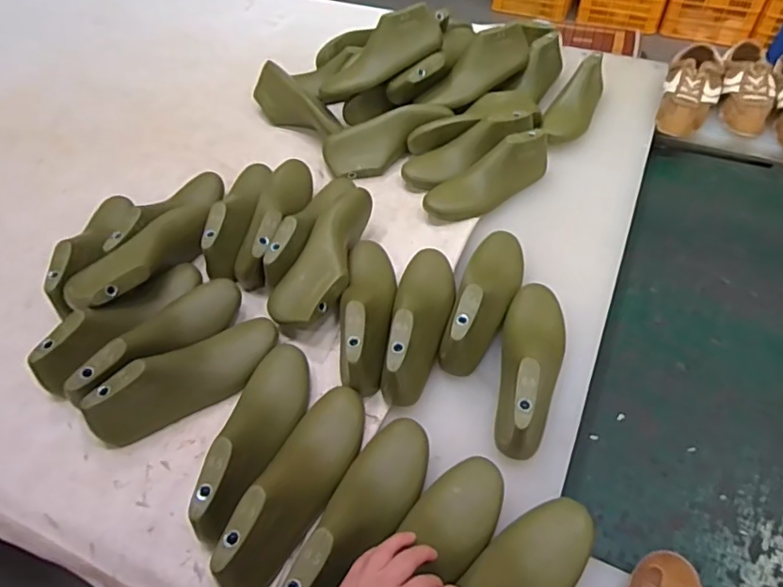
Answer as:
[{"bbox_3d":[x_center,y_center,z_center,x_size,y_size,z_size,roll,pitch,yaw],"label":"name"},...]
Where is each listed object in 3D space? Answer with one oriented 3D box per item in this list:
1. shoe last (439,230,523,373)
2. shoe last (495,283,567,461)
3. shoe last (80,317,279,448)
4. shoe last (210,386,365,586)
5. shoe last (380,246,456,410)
[{"bbox_3d":[0.136,-0.005,0.771,0.085,0.089,0.262,13,53,15],"label":"shoe last"},{"bbox_3d":[0.181,0.080,0.701,0.083,0.087,0.264,11,52,14],"label":"shoe last"},{"bbox_3d":[-0.262,0.103,0.704,0.250,0.086,0.066,-31,54,-19],"label":"shoe last"},{"bbox_3d":[-0.103,0.206,0.609,0.081,0.075,0.252,15,53,17],"label":"shoe last"},{"bbox_3d":[0.040,0.025,0.749,0.080,0.091,0.251,5,51,9],"label":"shoe last"}]

